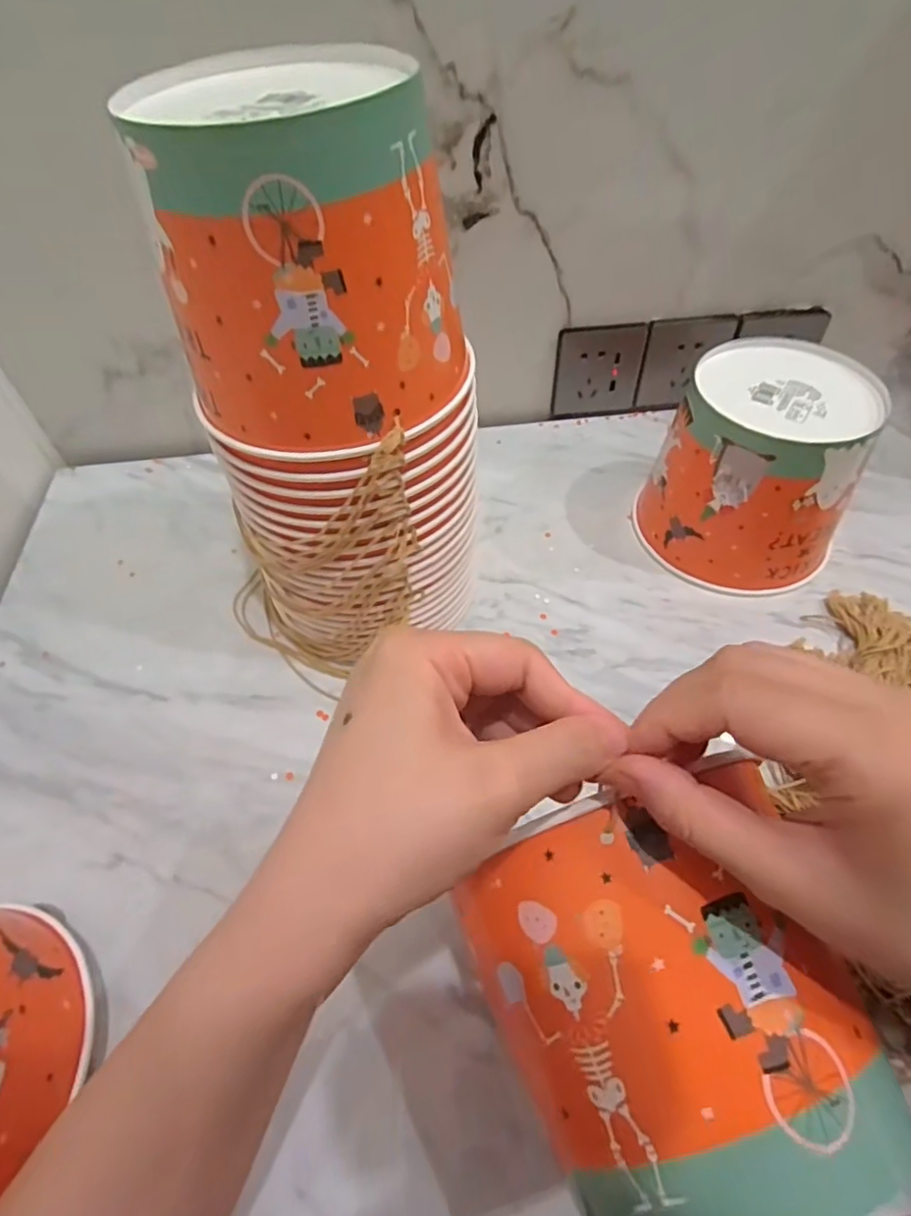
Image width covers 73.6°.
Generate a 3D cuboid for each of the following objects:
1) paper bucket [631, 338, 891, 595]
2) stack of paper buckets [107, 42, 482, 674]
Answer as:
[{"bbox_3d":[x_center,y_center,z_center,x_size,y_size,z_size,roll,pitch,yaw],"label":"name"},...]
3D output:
[{"bbox_3d":[0.236,-0.107,0.480,0.137,0.136,0.139,-1,52,1],"label":"paper bucket"},{"bbox_3d":[-0.064,-0.109,0.370,0.146,0.327,0.146,15,54,13],"label":"stack of paper buckets"}]

